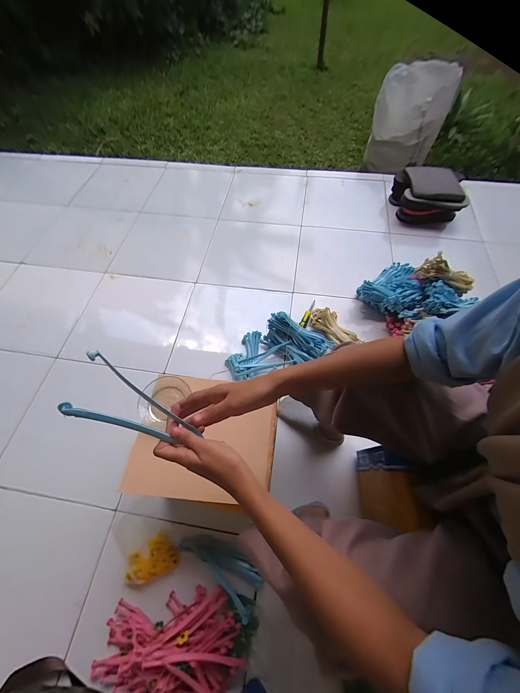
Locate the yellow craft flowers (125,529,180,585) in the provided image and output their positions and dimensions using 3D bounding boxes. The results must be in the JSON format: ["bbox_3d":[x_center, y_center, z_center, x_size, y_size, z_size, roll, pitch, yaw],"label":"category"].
[{"bbox_3d":[-0.265,0.525,0.614,0.112,0.021,0.086,-34,67,-15],"label":"yellow craft flowers"}]

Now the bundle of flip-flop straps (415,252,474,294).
[{"bbox_3d":[0.600,-0.234,0.800,0.199,0.075,0.071,15,62,-13],"label":"bundle of flip-flop straps"}]

